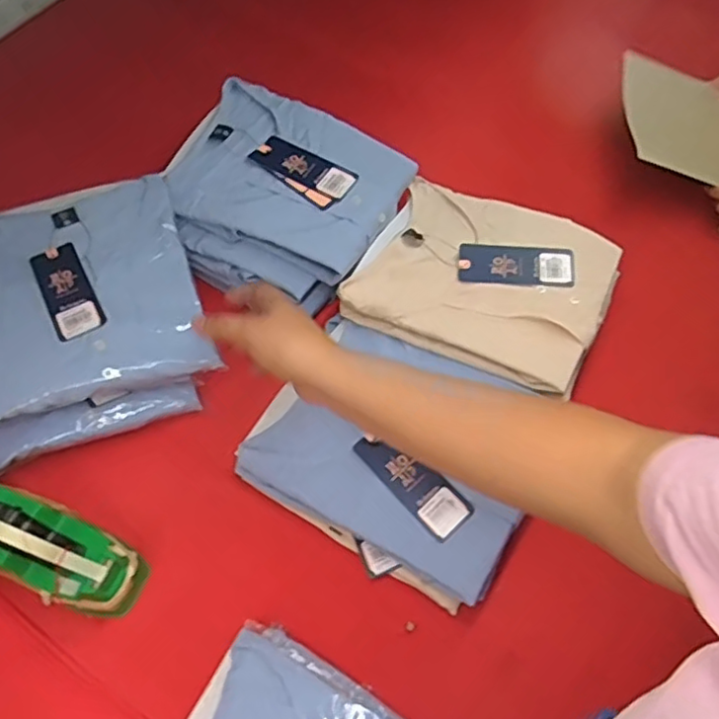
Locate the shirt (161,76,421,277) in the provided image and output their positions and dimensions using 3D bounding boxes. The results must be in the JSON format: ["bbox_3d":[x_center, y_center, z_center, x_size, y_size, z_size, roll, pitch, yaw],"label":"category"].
[{"bbox_3d":[-0.086,-0.210,0.725,0.252,0.039,0.195,24,63,13],"label":"shirt"}]

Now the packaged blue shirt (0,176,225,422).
[{"bbox_3d":[-0.282,-0.074,0.644,0.213,0.028,0.253,-19,62,-10],"label":"packaged blue shirt"}]

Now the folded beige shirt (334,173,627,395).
[{"bbox_3d":[0.138,-0.091,0.687,0.249,0.032,0.207,26,64,14],"label":"folded beige shirt"}]

